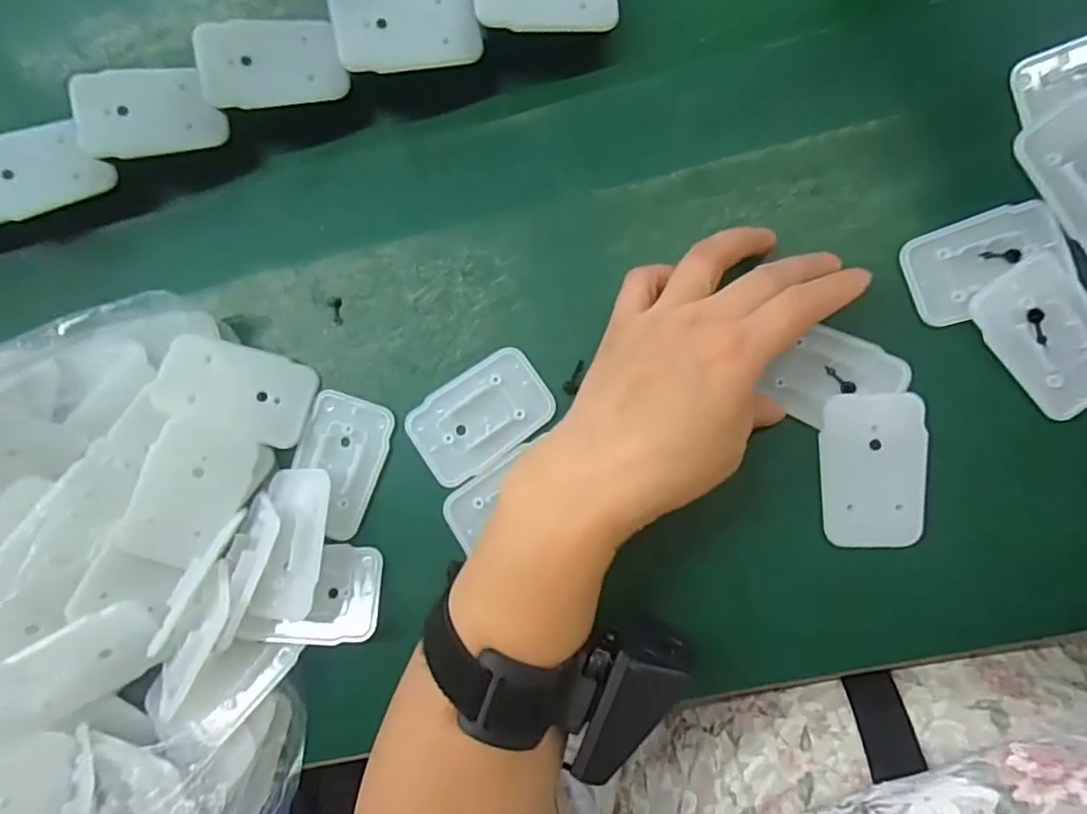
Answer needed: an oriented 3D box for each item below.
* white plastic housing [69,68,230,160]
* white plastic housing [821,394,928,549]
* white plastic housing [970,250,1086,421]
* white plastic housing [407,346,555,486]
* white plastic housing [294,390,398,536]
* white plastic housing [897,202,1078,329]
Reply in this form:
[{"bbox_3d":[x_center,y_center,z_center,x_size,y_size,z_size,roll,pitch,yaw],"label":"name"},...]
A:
[{"bbox_3d":[-0.191,-0.145,0.289,0.063,0.007,0.041,-14,94,-18],"label":"white plastic housing"},{"bbox_3d":[0.149,0.029,0.268,0.044,0.008,0.068,-2,85,6],"label":"white plastic housing"},{"bbox_3d":[0.225,-0.031,0.262,0.046,0.009,0.067,-31,83,3],"label":"white plastic housing"},{"bbox_3d":[-0.032,0.004,0.291,0.068,0.004,0.044,-36,83,2],"label":"white plastic housing"},{"bbox_3d":[-0.103,0.028,0.295,0.042,0.007,0.066,18,88,7],"label":"white plastic housing"},{"bbox_3d":[0.202,-0.067,0.269,0.068,0.008,0.041,-21,84,4],"label":"white plastic housing"}]

